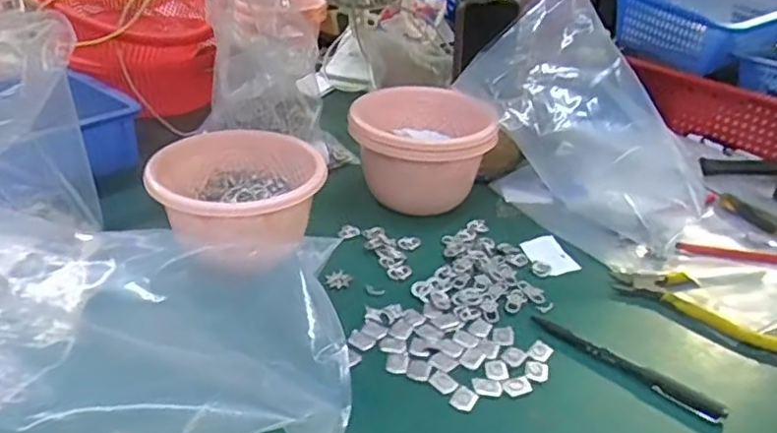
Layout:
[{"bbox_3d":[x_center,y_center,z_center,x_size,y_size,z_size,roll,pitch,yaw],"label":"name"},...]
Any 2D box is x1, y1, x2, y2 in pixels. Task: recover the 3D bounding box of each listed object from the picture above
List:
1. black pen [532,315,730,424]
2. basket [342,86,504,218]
[{"bbox_3d":[0.176,0.112,0.485,0.151,0.009,0.016,27,37,34],"label":"black pen"},{"bbox_3d":[0.038,-0.063,0.678,0.139,0.105,0.133,3,30,-2],"label":"basket"}]

